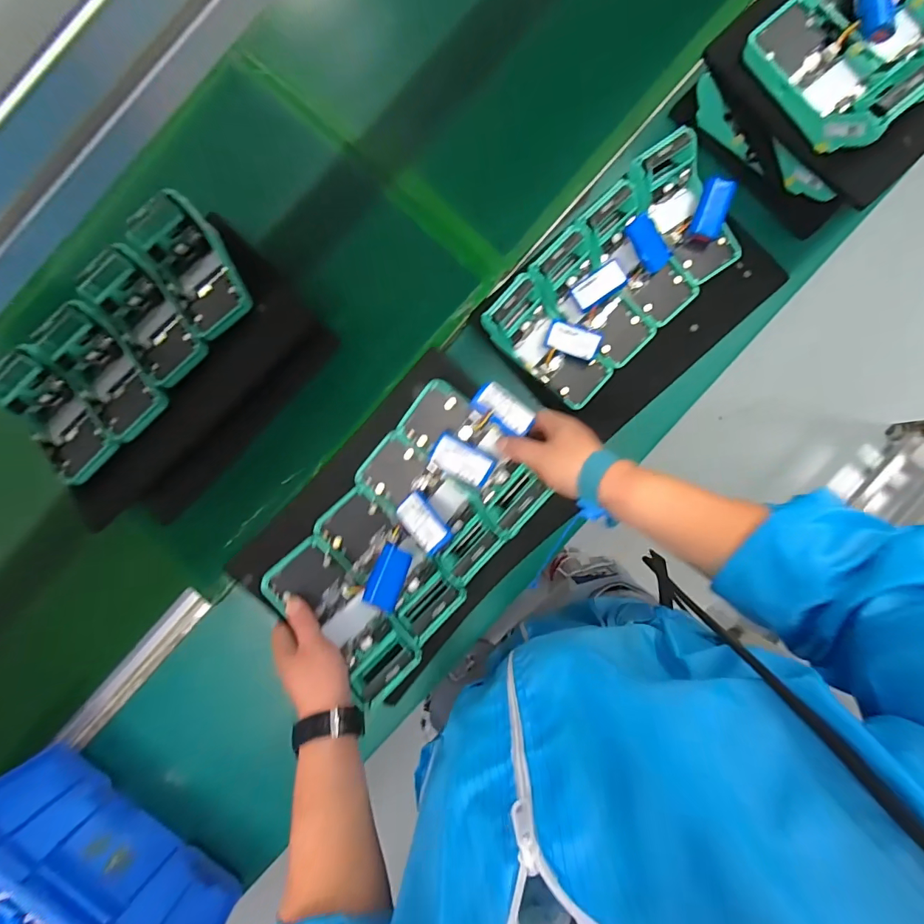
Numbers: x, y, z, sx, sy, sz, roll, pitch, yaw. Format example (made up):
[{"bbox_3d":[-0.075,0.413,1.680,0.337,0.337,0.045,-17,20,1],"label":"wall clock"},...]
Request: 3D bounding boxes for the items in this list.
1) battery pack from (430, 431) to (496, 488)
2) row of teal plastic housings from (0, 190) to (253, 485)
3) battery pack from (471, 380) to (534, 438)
[{"bbox_3d":[0.001,-0.002,0.465,0.065,0.013,0.037,30,91,4],"label":"battery pack"},{"bbox_3d":[-0.406,-0.144,0.531,0.332,0.046,0.209,-41,87,3],"label":"row of teal plastic housings"},{"bbox_3d":[0.044,-0.055,0.459,0.066,0.019,0.037,39,72,2],"label":"battery pack"}]

